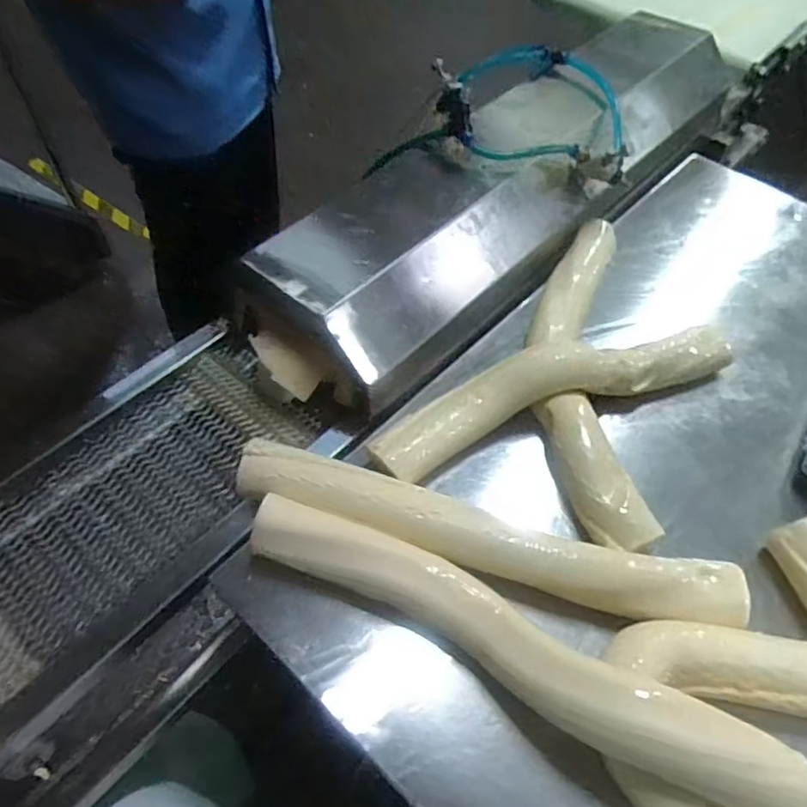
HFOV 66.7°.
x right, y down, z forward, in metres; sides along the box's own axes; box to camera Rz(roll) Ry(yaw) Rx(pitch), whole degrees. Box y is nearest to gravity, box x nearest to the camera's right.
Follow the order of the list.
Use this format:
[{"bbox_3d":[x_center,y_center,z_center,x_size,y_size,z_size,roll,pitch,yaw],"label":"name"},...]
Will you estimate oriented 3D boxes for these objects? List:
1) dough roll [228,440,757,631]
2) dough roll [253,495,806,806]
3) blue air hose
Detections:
[{"bbox_3d":[0.056,0.106,0.478,0.399,0.060,0.064,15,55,8],"label":"dough roll"},{"bbox_3d":[0.064,0.162,0.425,0.379,0.058,0.054,25,56,16],"label":"dough roll"},{"bbox_3d":[0.119,-0.340,0.706,0.287,0.053,0.227,2,54,-1],"label":"blue air hose"}]

